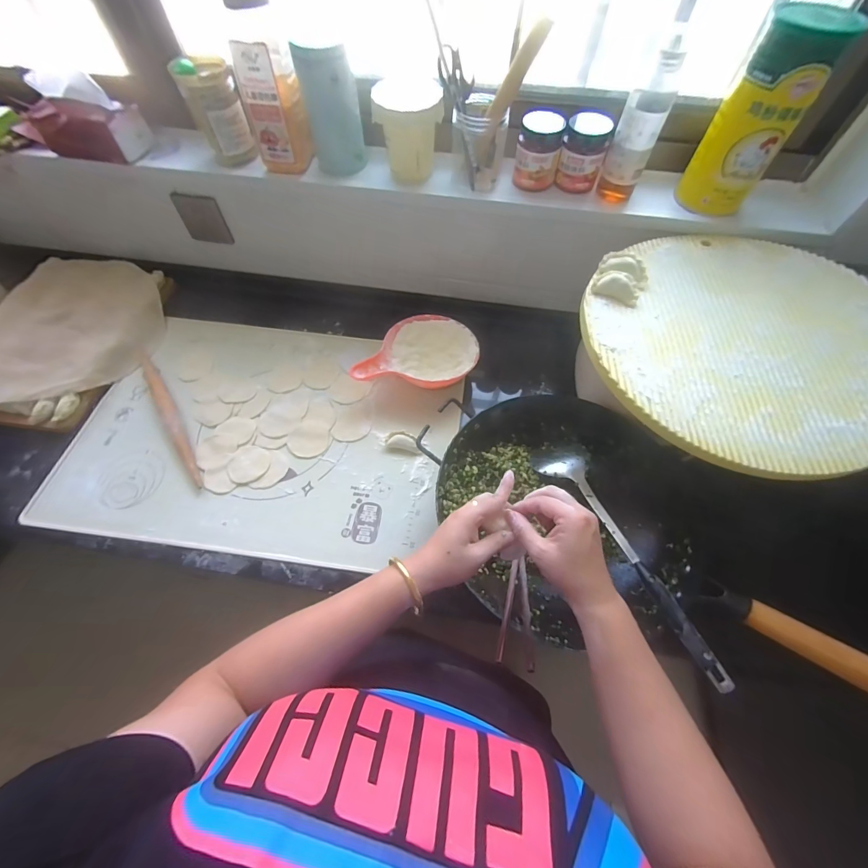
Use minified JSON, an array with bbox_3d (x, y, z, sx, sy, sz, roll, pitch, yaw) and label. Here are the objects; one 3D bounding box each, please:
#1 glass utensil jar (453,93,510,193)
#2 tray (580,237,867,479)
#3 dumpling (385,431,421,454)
[{"bbox_3d":[0.070,-0.459,0.587,0.082,0.096,0.073,6,61,2],"label":"glass utensil jar"},{"bbox_3d":[0.402,-0.126,0.476,0.378,0.020,0.362,-1,61,1],"label":"tray"},{"bbox_3d":[-0.052,0.013,0.626,0.058,0.019,0.025,12,61,5],"label":"dumpling"}]

